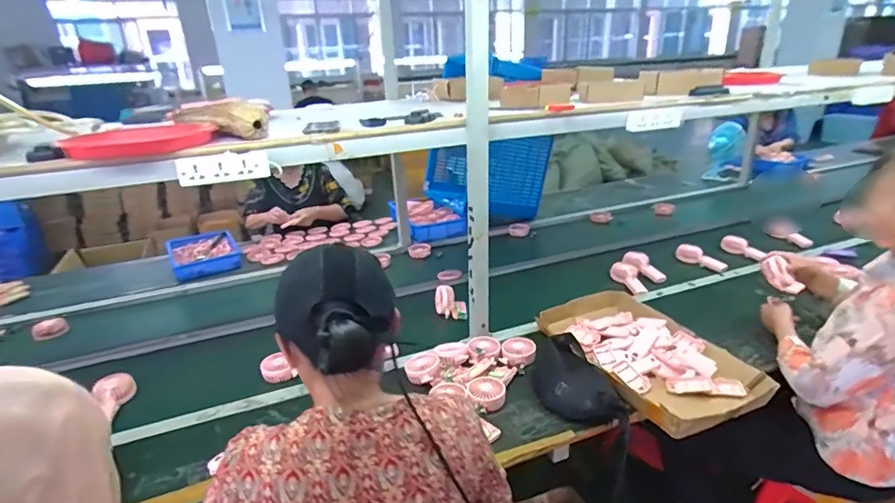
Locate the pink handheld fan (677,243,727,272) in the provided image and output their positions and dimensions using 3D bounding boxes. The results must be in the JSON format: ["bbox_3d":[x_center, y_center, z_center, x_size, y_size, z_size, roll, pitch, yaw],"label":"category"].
[{"bbox_3d":[0.884,0.022,1.737,0.055,0.054,0.192,-21,30,-27],"label":"pink handheld fan"}]

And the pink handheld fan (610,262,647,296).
[{"bbox_3d":[0.610,0.093,1.654,0.084,0.044,0.169,-12,40,-12],"label":"pink handheld fan"}]

